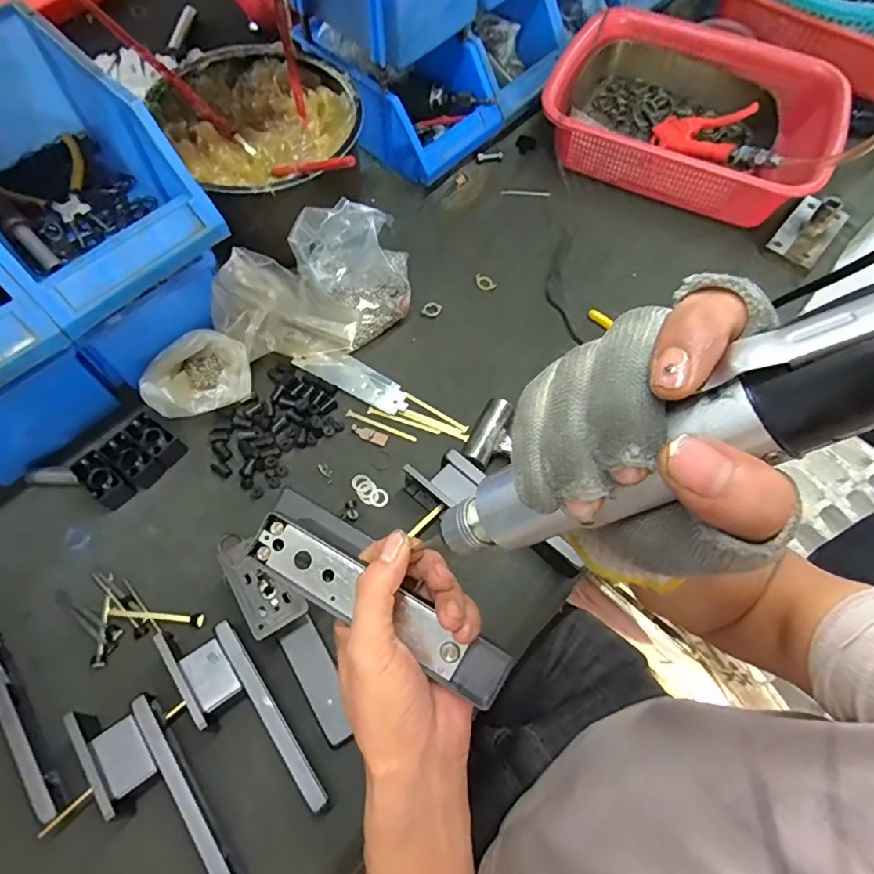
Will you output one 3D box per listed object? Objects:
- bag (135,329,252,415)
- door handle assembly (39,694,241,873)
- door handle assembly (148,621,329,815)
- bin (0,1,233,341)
[{"bbox_3d":[-0.251,-0.064,0.564,0.105,0.047,0.089,-15,69,-10],"label":"bag"},{"bbox_3d":[-0.231,0.292,0.406,0.098,0.044,0.183,-33,73,-16],"label":"door handle assembly"},{"bbox_3d":[-0.158,0.226,0.434,0.061,0.038,0.185,-35,73,-16],"label":"door handle assembly"},{"bbox_3d":[-0.318,-0.217,0.440,0.246,0.113,0.147,42,71,14],"label":"bin"}]

